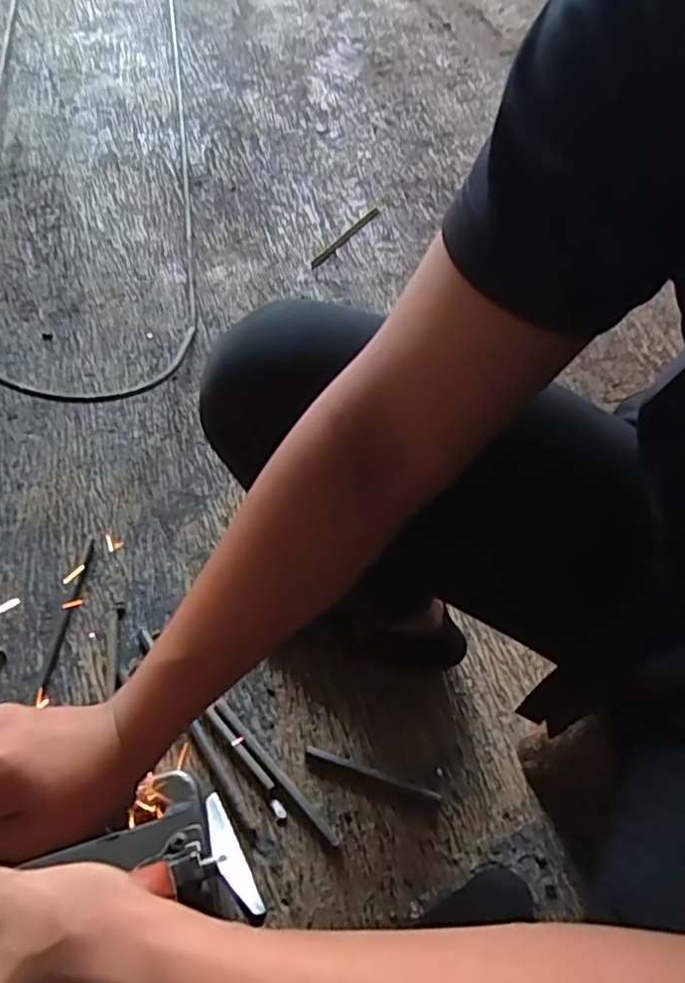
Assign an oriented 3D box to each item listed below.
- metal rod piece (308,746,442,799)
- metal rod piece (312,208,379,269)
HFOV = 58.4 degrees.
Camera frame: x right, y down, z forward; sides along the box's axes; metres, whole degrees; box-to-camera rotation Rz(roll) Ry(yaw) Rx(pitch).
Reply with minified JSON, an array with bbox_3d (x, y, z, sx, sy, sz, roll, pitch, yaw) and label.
[{"bbox_3d":[0.033,0.306,0.666,0.148,0.007,0.009,17,57,8],"label":"metal rod piece"},{"bbox_3d":[0.009,-0.492,1.179,0.019,0.006,0.230,30,59,16],"label":"metal rod piece"}]

